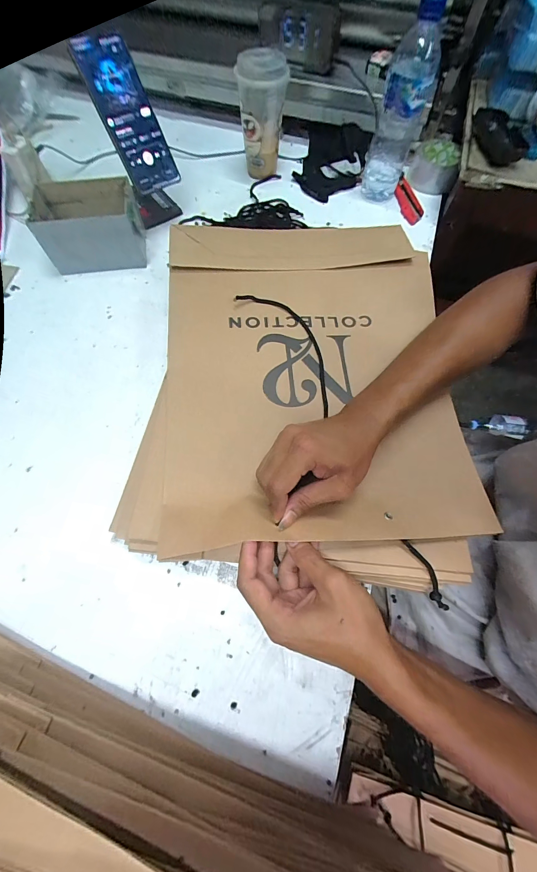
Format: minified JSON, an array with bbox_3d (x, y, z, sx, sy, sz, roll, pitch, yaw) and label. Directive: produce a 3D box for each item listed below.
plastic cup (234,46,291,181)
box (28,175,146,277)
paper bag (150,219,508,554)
[{"bbox_3d":[-0.012,-0.559,0.549,0.085,0.147,0.088,2,67,0],"label":"plastic cup"},{"bbox_3d":[-0.275,-0.331,0.489,0.141,0.081,0.117,-10,67,-5],"label":"box"},{"bbox_3d":[0.051,-0.088,0.373,0.343,0.050,0.415,-3,67,-2],"label":"paper bag"}]

